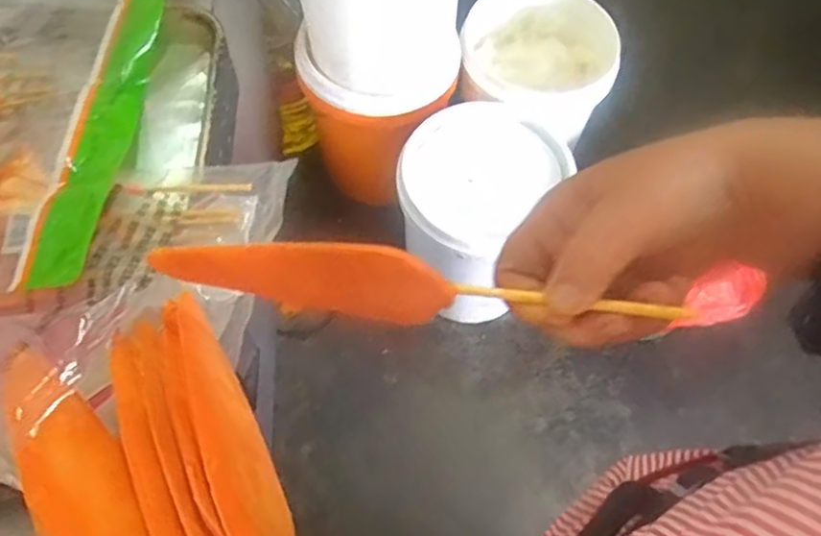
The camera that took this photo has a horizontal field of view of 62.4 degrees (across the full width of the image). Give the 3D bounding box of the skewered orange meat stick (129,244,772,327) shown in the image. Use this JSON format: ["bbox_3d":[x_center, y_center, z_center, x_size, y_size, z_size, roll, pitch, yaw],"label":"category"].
[{"bbox_3d":[-0.007,0.008,0.314,0.295,0.044,0.014,3,59,29],"label":"skewered orange meat stick"}]

